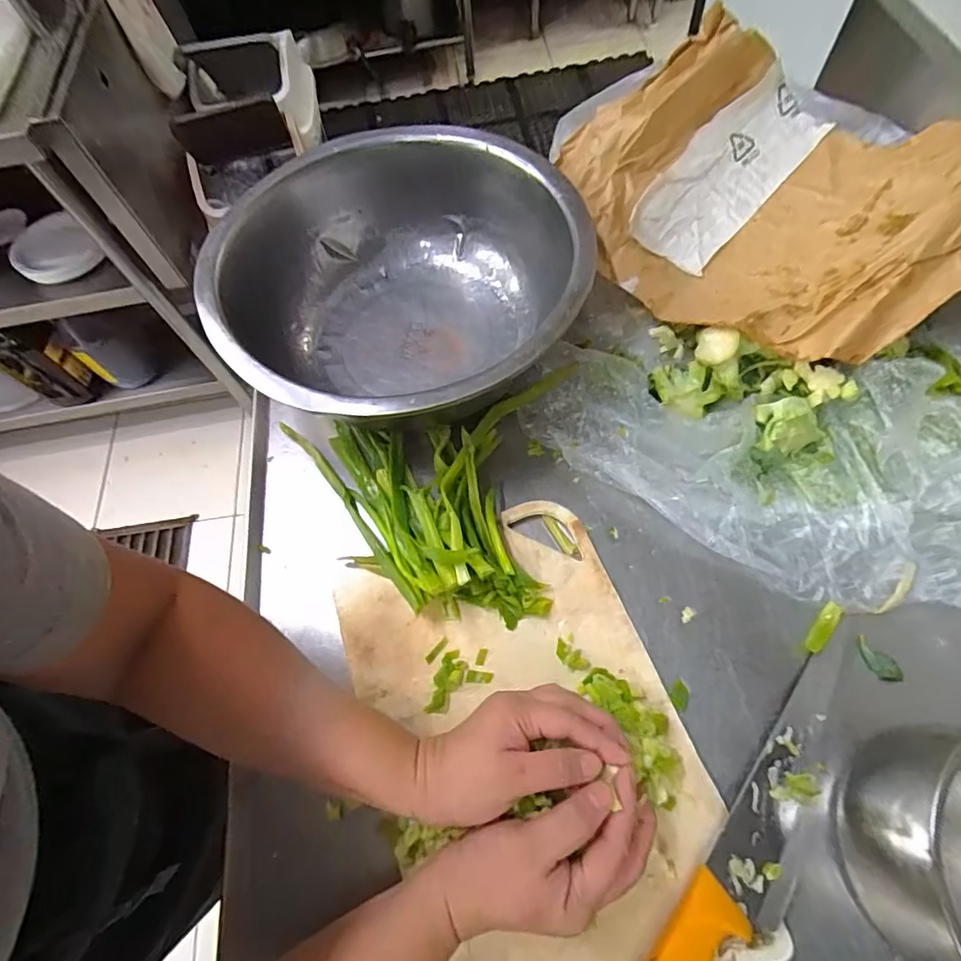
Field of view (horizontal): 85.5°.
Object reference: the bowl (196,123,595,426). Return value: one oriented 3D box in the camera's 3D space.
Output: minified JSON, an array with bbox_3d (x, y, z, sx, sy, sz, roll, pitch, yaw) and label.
[{"bbox_3d":[-0.076,-0.185,0.527,0.348,0.136,0.340,-1,64,3],"label":"bowl"}]

